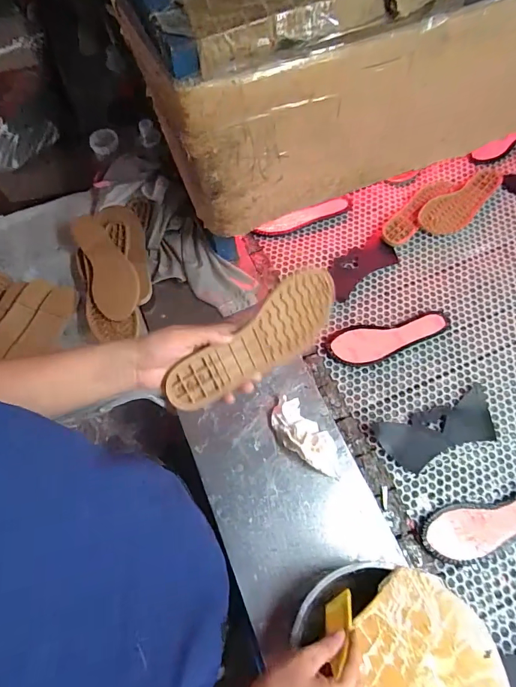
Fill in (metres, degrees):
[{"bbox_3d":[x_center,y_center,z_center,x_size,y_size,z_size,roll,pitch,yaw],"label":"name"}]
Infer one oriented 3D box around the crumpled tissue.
[{"bbox_3d":[0.075,0.150,0.614,0.068,0.042,0.142,-33,69,-14],"label":"crumpled tissue"}]

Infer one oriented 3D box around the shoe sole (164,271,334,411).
[{"bbox_3d":[0.001,-0.003,0.461,0.238,0.020,0.082,-36,114,-14],"label":"shoe sole"}]

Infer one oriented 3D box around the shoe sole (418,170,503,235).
[{"bbox_3d":[0.445,-0.312,0.837,0.234,0.016,0.084,-38,71,-16],"label":"shoe sole"}]

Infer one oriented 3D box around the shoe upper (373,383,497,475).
[{"bbox_3d":[0.308,0.147,0.647,0.204,0.007,0.088,-17,66,-8],"label":"shoe upper"}]

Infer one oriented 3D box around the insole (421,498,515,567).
[{"bbox_3d":[0.366,0.273,0.580,0.230,0.022,0.076,-13,66,-6],"label":"insole"}]

